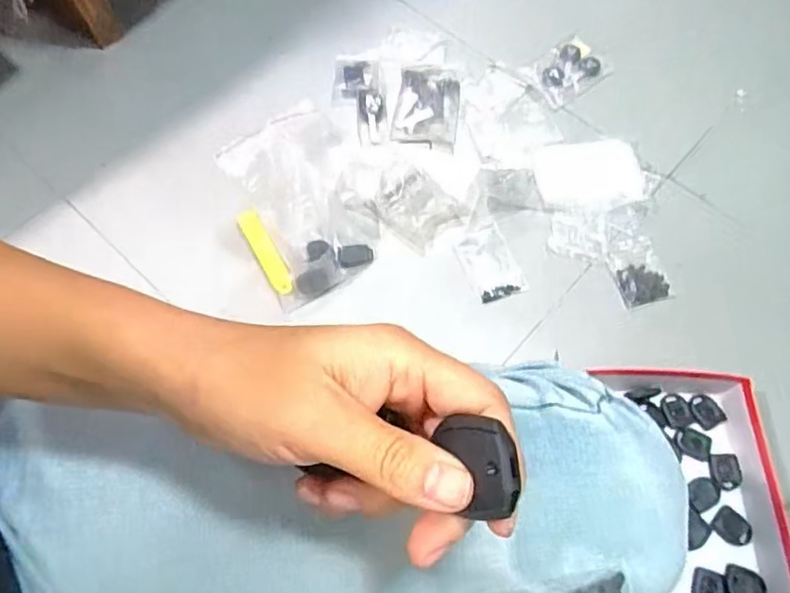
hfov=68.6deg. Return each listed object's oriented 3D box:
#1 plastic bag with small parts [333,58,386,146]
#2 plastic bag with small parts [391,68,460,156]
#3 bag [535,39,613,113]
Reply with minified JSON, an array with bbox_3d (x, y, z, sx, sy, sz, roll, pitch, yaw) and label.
[{"bbox_3d":[-0.052,-0.291,0.841,0.072,0.018,0.167,-4,66,-2],"label":"plastic bag with small parts"},{"bbox_3d":[0.047,-0.274,0.830,0.089,0.020,0.129,8,67,3],"label":"plastic bag with small parts"},{"bbox_3d":[0.261,-0.336,0.867,0.117,0.018,0.075,-38,72,-15],"label":"bag"}]

